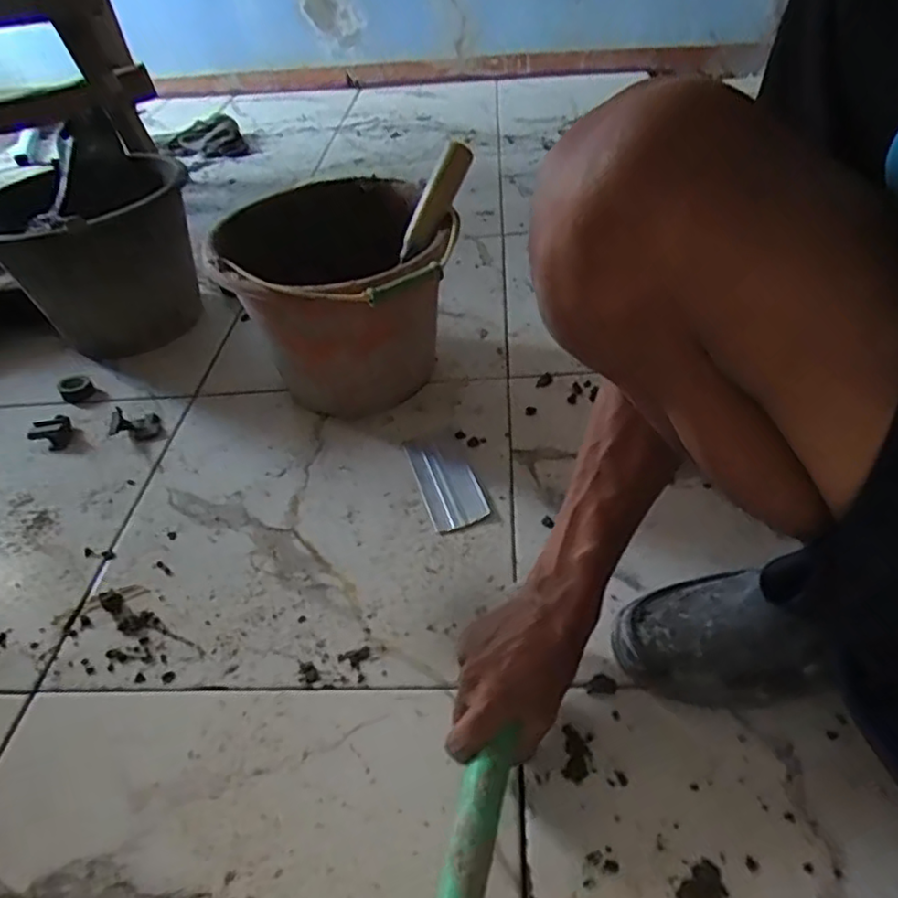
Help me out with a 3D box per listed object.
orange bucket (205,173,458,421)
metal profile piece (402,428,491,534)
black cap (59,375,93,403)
[{"bbox_3d":[-0.116,-0.164,0.762,0.244,0.200,0.277,-2,42,6],"label":"orange bucket"},{"bbox_3d":[-0.004,0.029,0.679,0.058,0.006,0.137,-16,43,-10],"label":"metal profile piece"},{"bbox_3d":[-0.481,-0.079,0.846,0.038,0.017,0.040,-4,42,3],"label":"black cap"}]

